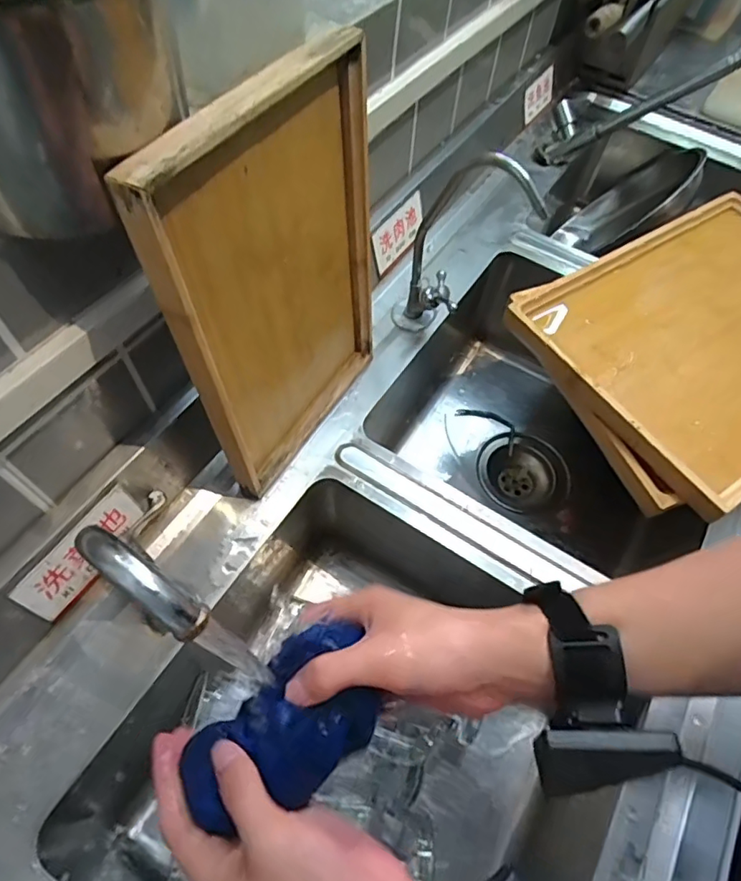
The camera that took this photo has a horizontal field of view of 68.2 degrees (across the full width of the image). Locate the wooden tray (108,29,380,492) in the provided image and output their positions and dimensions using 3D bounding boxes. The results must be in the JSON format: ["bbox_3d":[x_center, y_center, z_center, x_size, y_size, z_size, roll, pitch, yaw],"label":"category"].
[{"bbox_3d":[-0.057,-0.100,0.391,0.031,0.279,0.194,28,61,12],"label":"wooden tray"}]

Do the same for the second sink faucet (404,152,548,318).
[{"bbox_3d":[0.082,-0.163,0.482,0.126,0.203,0.037,31,63,18],"label":"second sink faucet"}]

